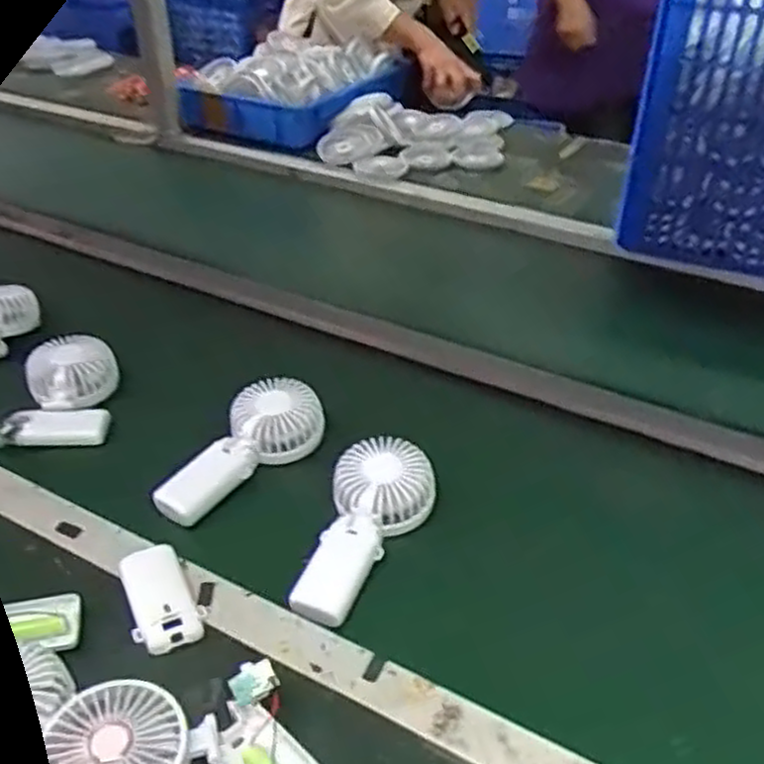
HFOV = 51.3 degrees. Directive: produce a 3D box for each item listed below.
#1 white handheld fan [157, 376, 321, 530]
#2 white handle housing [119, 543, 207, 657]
[{"bbox_3d":[-0.137,0.064,0.751,0.080,0.052,0.174,31,61,34],"label":"white handheld fan"},{"bbox_3d":[-0.173,0.165,0.618,0.048,0.016,0.100,-16,39,-20],"label":"white handle housing"}]

